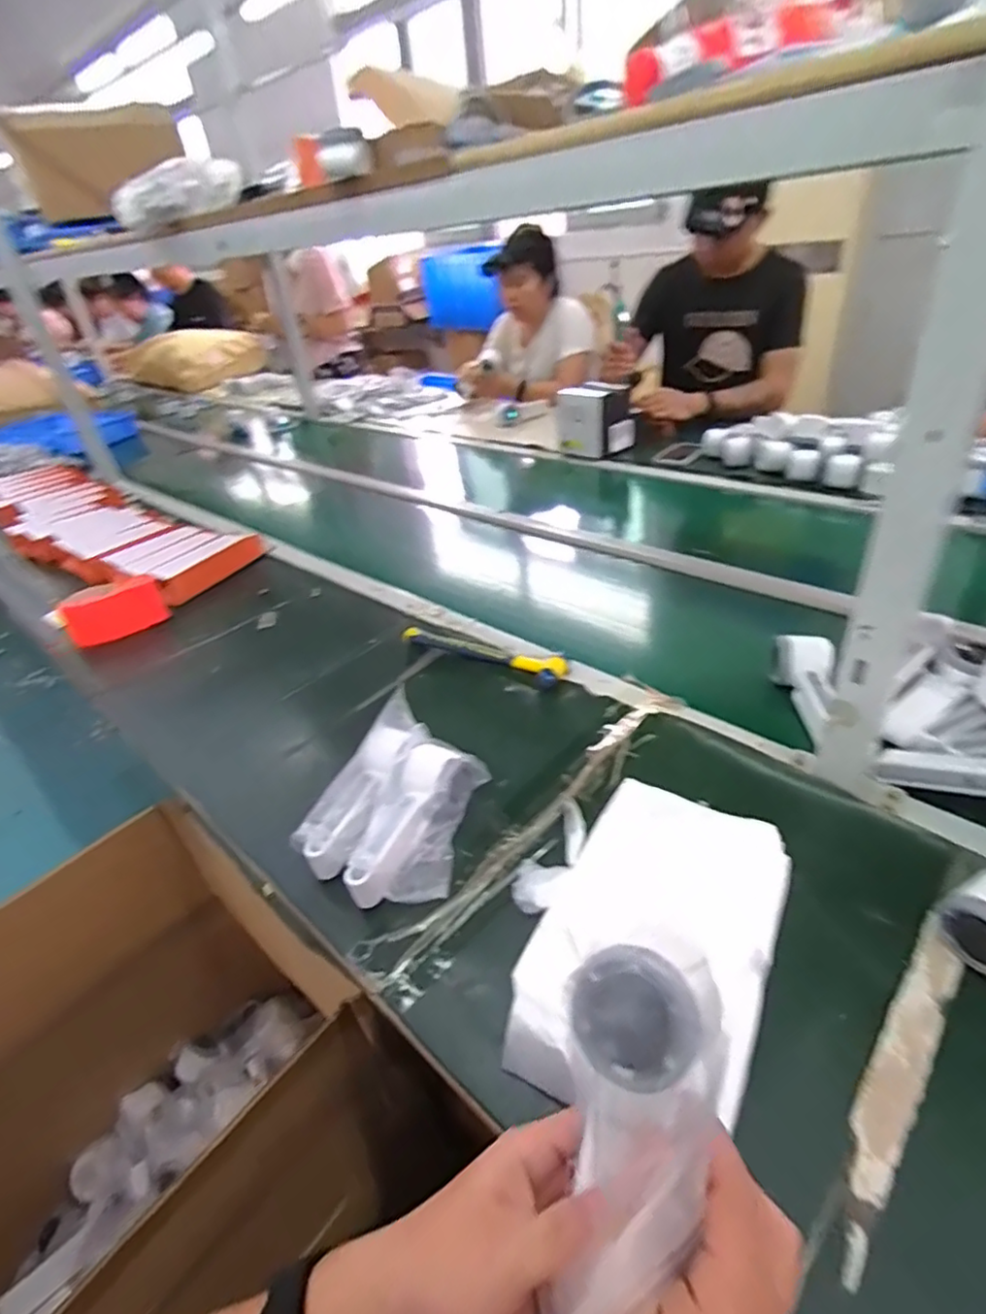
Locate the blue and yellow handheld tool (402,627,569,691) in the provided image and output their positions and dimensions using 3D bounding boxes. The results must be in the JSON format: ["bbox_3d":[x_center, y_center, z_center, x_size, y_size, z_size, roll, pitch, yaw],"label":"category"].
[{"bbox_3d":[-0.018,-0.003,0.825,0.244,0.019,0.043,14,40,28],"label":"blue and yellow handheld tool"}]

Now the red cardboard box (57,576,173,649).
[{"bbox_3d":[-0.616,-0.072,1.005,0.148,0.077,0.060,-17,36,-12],"label":"red cardboard box"}]

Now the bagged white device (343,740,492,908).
[{"bbox_3d":[-0.068,0.155,0.587,0.082,0.055,0.167,4,37,16],"label":"bagged white device"}]

